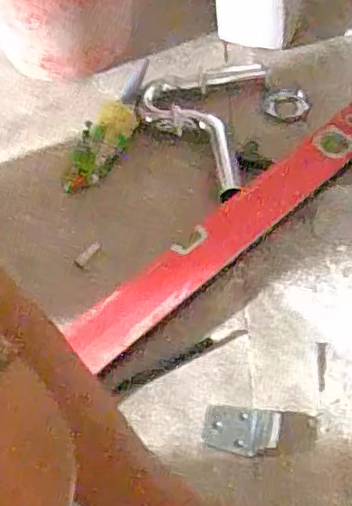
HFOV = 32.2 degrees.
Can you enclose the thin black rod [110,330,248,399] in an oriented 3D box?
[{"bbox_3d":[0.005,0.109,0.623,0.146,0.007,0.013,-24,55,-13],"label":"thin black rod"}]

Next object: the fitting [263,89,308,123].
[{"bbox_3d":[0.153,-0.205,0.853,0.062,0.043,0.014,4,16,8],"label":"fitting"}]

